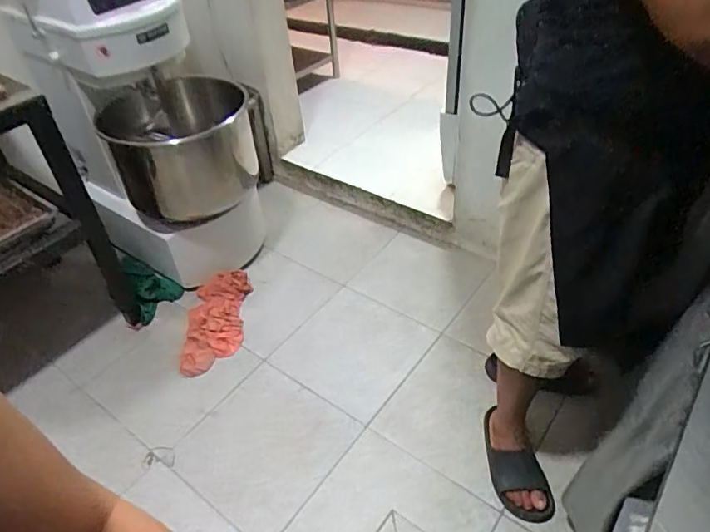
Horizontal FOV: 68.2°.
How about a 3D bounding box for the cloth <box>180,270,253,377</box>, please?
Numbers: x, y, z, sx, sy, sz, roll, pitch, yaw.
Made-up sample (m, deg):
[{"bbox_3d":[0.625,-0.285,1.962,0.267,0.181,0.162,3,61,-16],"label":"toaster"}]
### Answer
[{"bbox_3d":[-0.463,0.183,1.752,0.212,0.057,0.410,4,54,9],"label":"cloth"}]

